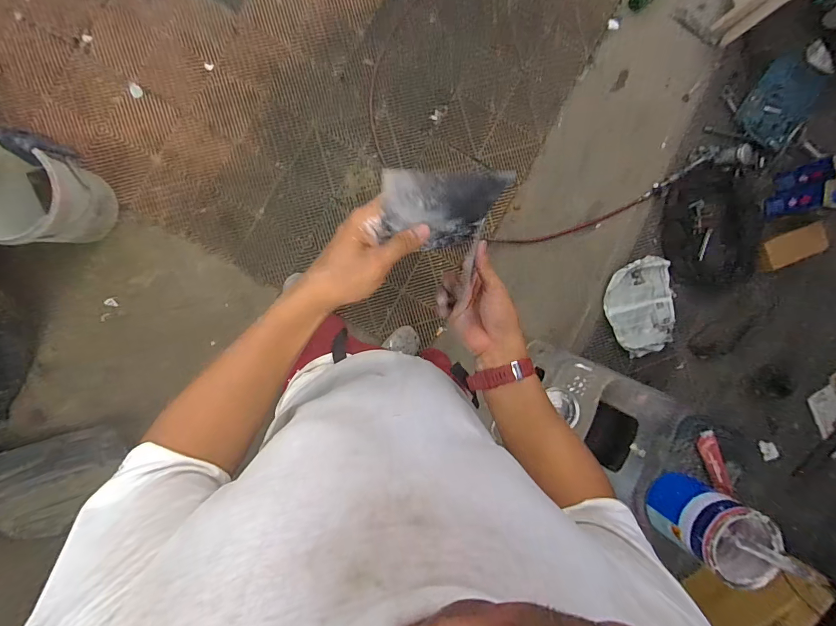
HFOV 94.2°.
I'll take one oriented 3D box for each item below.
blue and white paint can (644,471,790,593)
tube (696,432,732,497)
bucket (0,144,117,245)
[{"bbox_3d":[0.674,0.493,0.910,0.156,0.229,0.160,0,92,-8],"label":"blue and white paint can"},{"bbox_3d":[0.768,0.386,1.002,0.030,0.042,0.157,-10,78,-6],"label":"tube"},{"bbox_3d":[-1.173,-0.348,1.228,0.311,0.281,0.275,12,90,-8],"label":"bucket"}]

